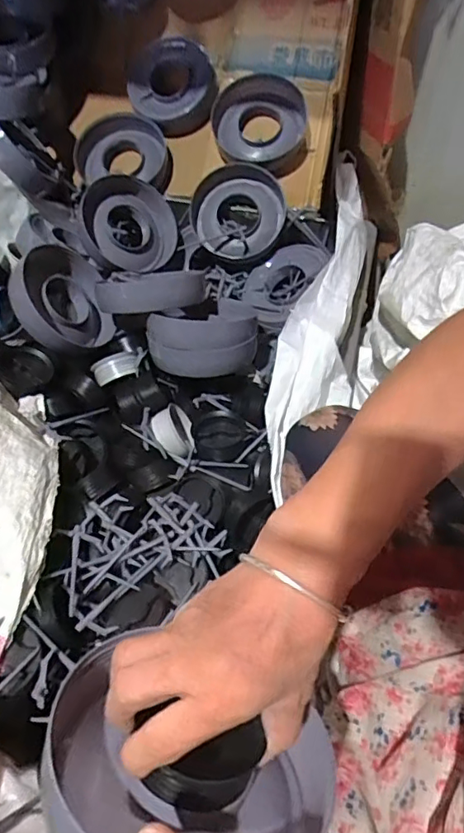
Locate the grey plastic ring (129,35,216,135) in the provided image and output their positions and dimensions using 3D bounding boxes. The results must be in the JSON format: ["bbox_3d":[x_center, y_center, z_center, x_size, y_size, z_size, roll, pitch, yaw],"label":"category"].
[{"bbox_3d":[-0.102,-0.549,0.880,0.149,0.060,0.146,-2,94,6],"label":"grey plastic ring"}]

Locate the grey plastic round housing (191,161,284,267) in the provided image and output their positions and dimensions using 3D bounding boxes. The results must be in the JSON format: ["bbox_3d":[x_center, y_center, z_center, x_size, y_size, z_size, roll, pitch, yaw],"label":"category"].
[{"bbox_3d":[0.010,-0.334,0.870,0.147,0.147,0.042,28,16,-5],"label":"grey plastic round housing"}]

